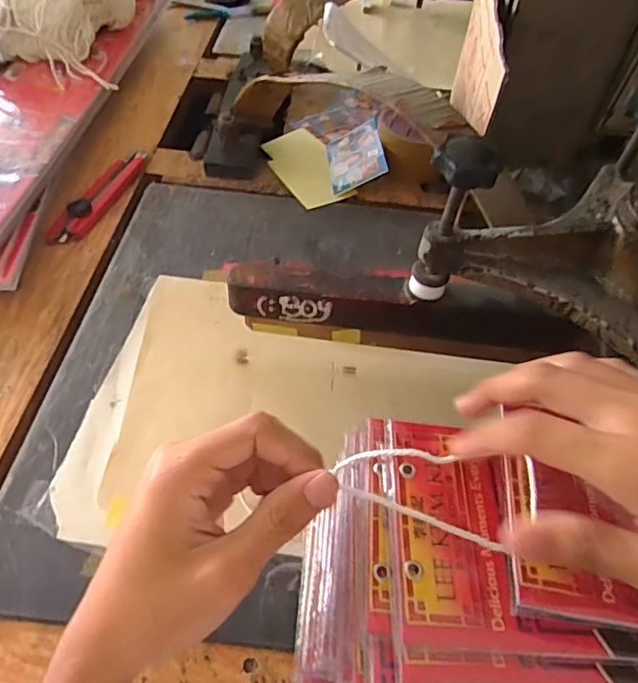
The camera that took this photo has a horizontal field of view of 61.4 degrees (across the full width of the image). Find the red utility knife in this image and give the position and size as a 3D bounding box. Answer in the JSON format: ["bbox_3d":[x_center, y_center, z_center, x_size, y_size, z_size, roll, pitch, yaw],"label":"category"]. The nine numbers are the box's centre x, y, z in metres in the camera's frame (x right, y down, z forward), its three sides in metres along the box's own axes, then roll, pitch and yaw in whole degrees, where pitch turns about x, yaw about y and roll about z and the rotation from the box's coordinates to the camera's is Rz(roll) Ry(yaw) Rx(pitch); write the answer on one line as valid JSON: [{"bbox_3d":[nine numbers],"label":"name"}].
[{"bbox_3d":[-0.210,-0.148,0.522,0.033,0.013,0.147,14,53,7],"label":"red utility knife"}]

